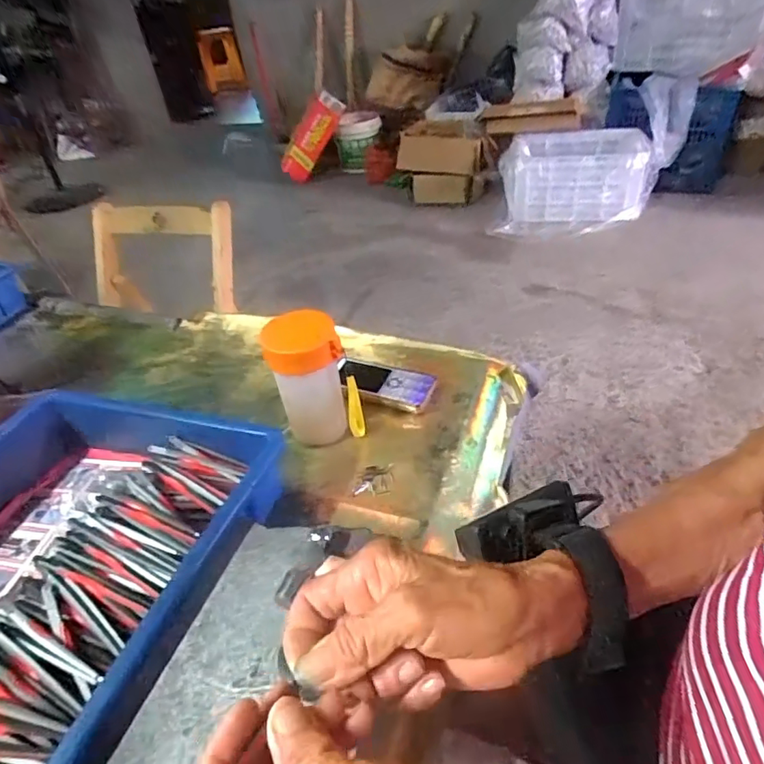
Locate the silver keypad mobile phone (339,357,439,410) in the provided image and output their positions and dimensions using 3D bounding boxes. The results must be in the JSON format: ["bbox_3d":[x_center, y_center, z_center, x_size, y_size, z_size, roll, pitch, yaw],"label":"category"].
[{"bbox_3d":[0.002,-0.001,0.603,0.111,0.011,0.052,16,47,15],"label":"silver keypad mobile phone"}]

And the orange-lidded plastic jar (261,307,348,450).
[{"bbox_3d":[-0.069,-0.003,0.527,0.075,0.128,0.061,-15,40,-8],"label":"orange-lidded plastic jar"}]

